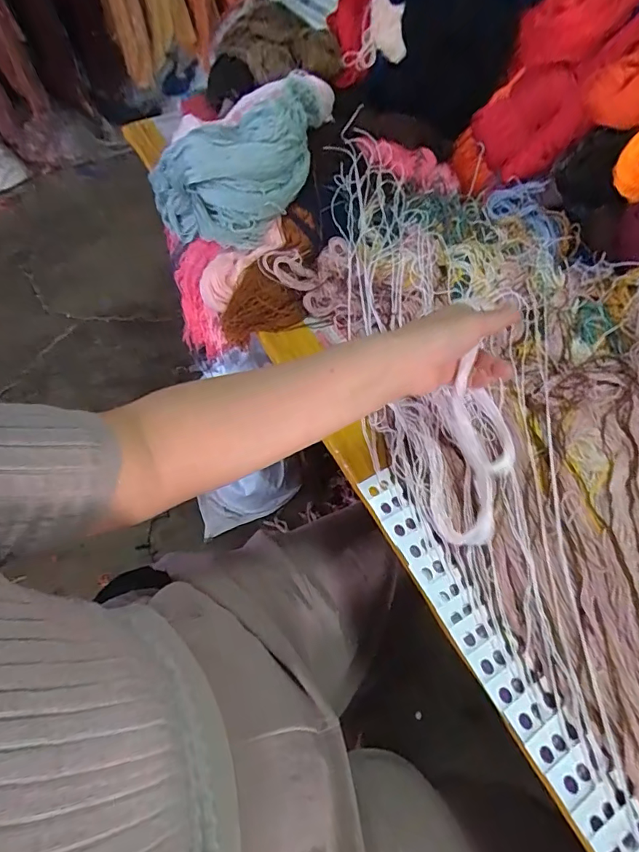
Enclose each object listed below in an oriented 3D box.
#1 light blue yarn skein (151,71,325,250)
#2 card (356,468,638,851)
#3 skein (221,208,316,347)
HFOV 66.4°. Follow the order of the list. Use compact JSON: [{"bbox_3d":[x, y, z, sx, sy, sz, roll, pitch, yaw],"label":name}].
[{"bbox_3d":[-0.102,-0.339,0.651,0.249,0.132,0.162,-16,57,-7],"label":"light blue yarn skein"},{"bbox_3d":[0.137,0.178,0.417,0.044,0.009,0.347,-26,57,-13],"label":"card"},{"bbox_3d":[-0.054,-0.188,0.650,0.082,0.054,0.192,29,90,21],"label":"skein"}]

